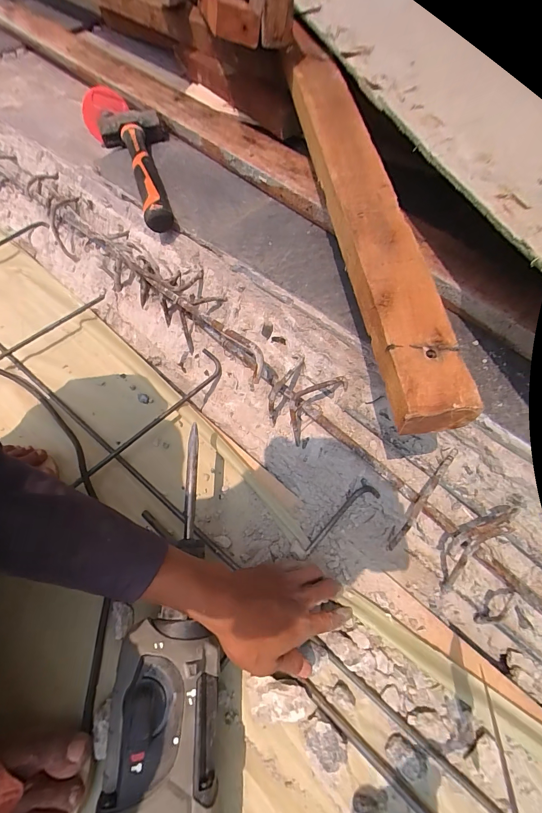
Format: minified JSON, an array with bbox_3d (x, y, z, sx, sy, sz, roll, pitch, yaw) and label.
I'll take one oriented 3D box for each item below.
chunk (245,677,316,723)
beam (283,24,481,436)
[{"bbox_3d":[0.008,0.286,0.330,0.062,0.022,0.034,0,61,2],"label":"chunk"},{"bbox_3d":[0.087,-0.187,0.327,0.062,0.047,0.442,-8,69,-5],"label":"beam"}]

